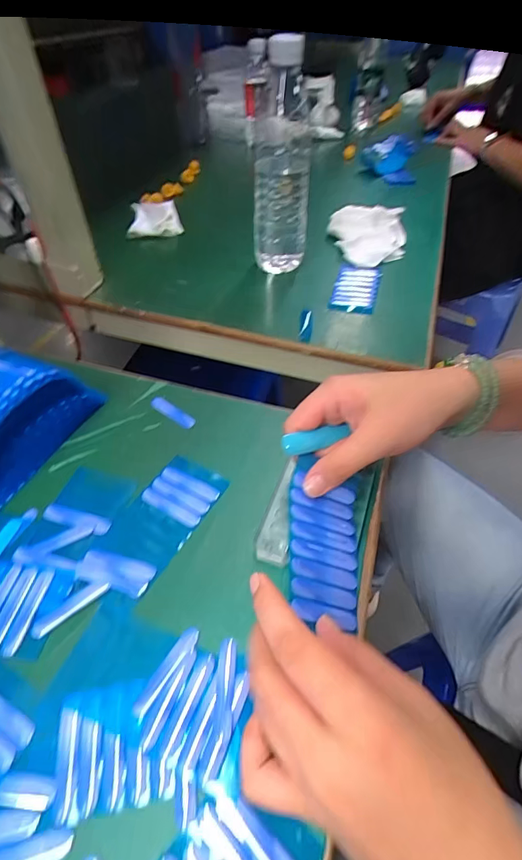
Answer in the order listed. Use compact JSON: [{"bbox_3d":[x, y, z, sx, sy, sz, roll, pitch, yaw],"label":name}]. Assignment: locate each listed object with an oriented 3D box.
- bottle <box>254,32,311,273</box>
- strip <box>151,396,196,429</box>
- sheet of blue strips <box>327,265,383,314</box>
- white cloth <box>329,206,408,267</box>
[{"bbox_3d":[0.027,-0.309,0.490,0.068,0.220,0.073,2,49,1],"label":"bottle"},{"bbox_3d":[-0.080,-0.017,0.376,0.053,0.004,0.013,31,55,24],"label":"strip"},{"bbox_3d":[0.120,-0.181,0.522,0.054,0.004,0.118,11,48,14],"label":"sheet of blue strips"},{"bbox_3d":[0.157,-0.295,0.607,0.110,0.029,0.169,12,49,9],"label":"white cloth"}]

